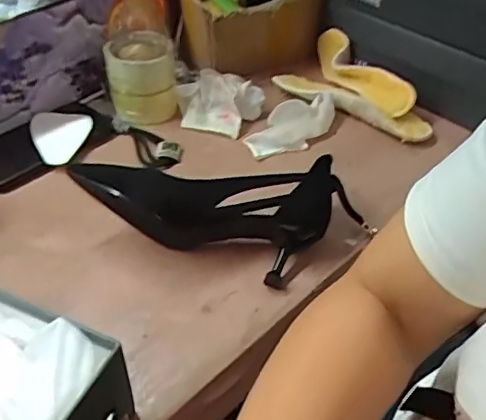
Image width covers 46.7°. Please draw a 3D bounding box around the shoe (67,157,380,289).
[{"bbox_3d":[-0.013,0.007,0.521,0.261,0.081,0.091,-4,43,-7],"label":"shoe"}]

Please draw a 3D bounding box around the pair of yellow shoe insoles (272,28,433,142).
[{"bbox_3d":[0.160,-0.161,0.749,0.214,0.054,0.115,29,50,24],"label":"pair of yellow shoe insoles"}]

